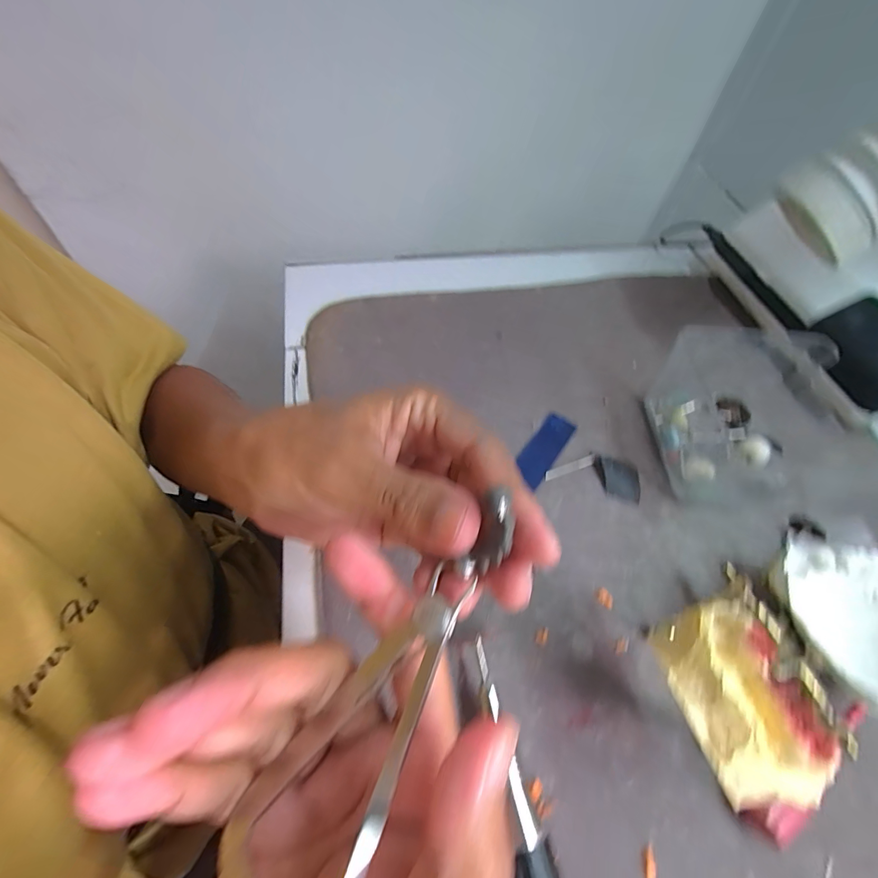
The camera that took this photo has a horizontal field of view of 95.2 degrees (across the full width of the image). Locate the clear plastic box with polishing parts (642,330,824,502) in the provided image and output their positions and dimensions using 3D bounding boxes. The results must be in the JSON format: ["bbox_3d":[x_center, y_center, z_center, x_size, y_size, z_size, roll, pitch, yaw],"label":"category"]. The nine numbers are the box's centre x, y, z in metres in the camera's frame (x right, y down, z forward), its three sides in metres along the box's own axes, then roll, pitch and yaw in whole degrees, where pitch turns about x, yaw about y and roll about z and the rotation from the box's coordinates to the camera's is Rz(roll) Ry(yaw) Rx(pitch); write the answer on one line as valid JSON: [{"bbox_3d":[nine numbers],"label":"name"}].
[{"bbox_3d":[0.191,-0.013,0.248,0.093,0.057,0.091,-3,58,-5],"label":"clear plastic box with polishing parts"}]

